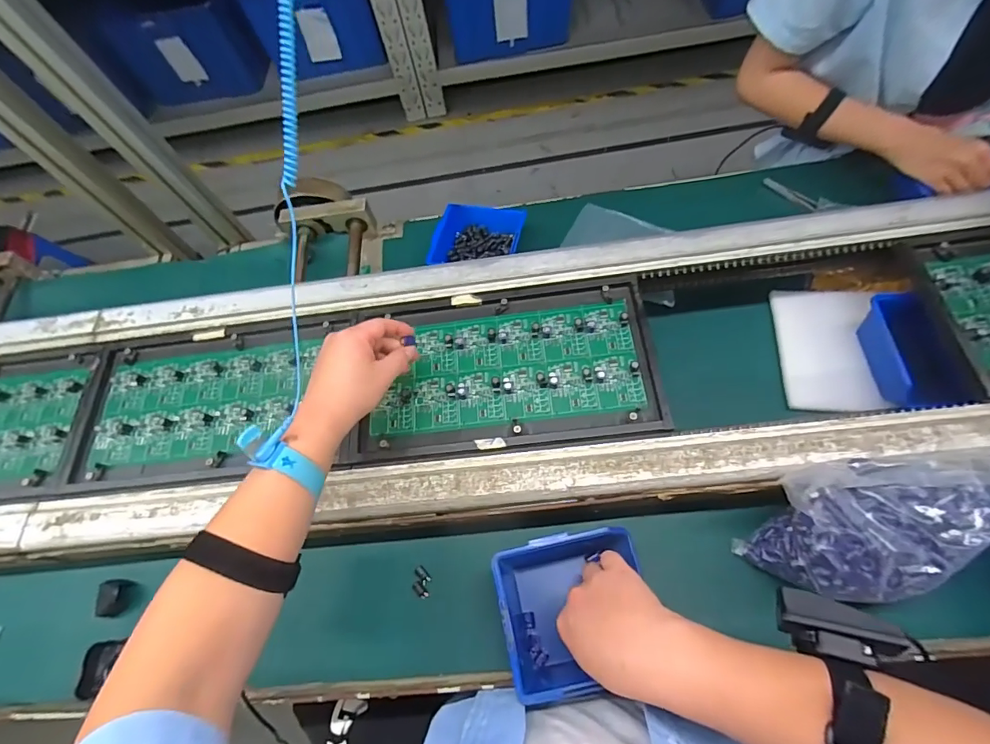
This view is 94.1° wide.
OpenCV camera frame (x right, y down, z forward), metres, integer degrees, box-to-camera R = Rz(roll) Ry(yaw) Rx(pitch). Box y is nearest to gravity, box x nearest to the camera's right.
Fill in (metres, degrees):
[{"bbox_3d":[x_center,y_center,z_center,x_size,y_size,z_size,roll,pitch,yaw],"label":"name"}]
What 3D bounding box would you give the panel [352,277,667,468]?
[{"bbox_3d":[0.010,-0.007,0.509,0.319,0.030,0.186,-5,64,1],"label":"panel"}]

